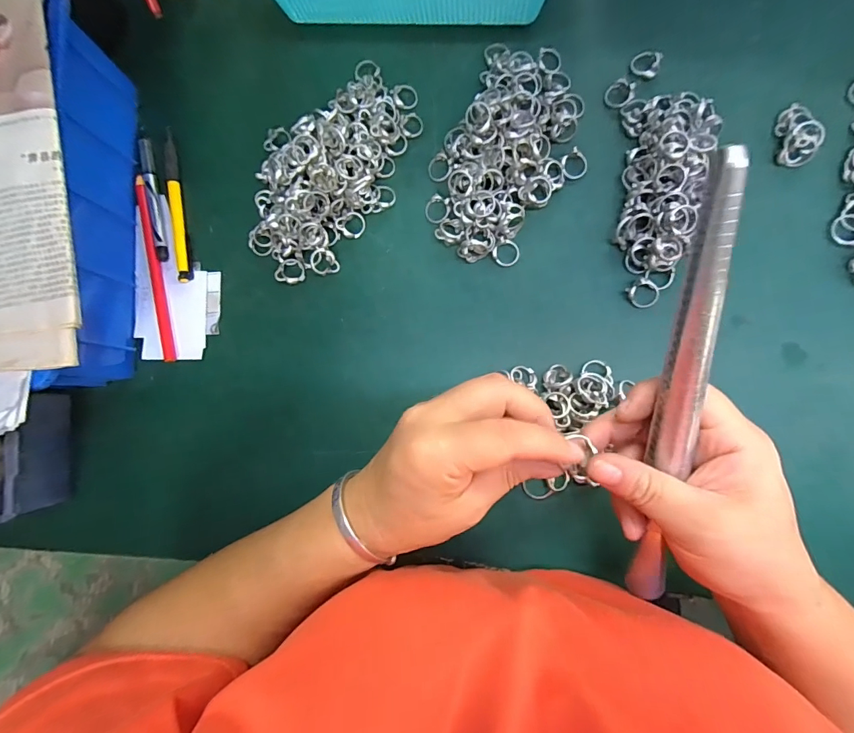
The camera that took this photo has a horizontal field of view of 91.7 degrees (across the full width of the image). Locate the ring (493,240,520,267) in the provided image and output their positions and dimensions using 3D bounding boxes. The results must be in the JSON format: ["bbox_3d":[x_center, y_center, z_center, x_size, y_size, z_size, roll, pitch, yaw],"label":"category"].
[{"bbox_3d":[0.064,-0.090,0.331,0.020,0.005,0.020,0,86,6],"label":"ring"}]

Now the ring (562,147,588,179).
[{"bbox_3d":[0.119,-0.163,0.332,0.021,0.009,0.022,0,86,6],"label":"ring"}]

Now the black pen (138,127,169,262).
[{"bbox_3d":[-0.236,-0.151,0.358,0.011,0.006,0.122,-13,85,5],"label":"black pen"}]

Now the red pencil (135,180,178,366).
[{"bbox_3d":[-0.230,-0.082,0.351,0.011,0.007,0.159,-13,85,5],"label":"red pencil"}]

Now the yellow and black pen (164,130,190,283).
[{"bbox_3d":[-0.215,-0.138,0.354,0.011,0.006,0.133,-8,85,5],"label":"yellow and black pen"}]

